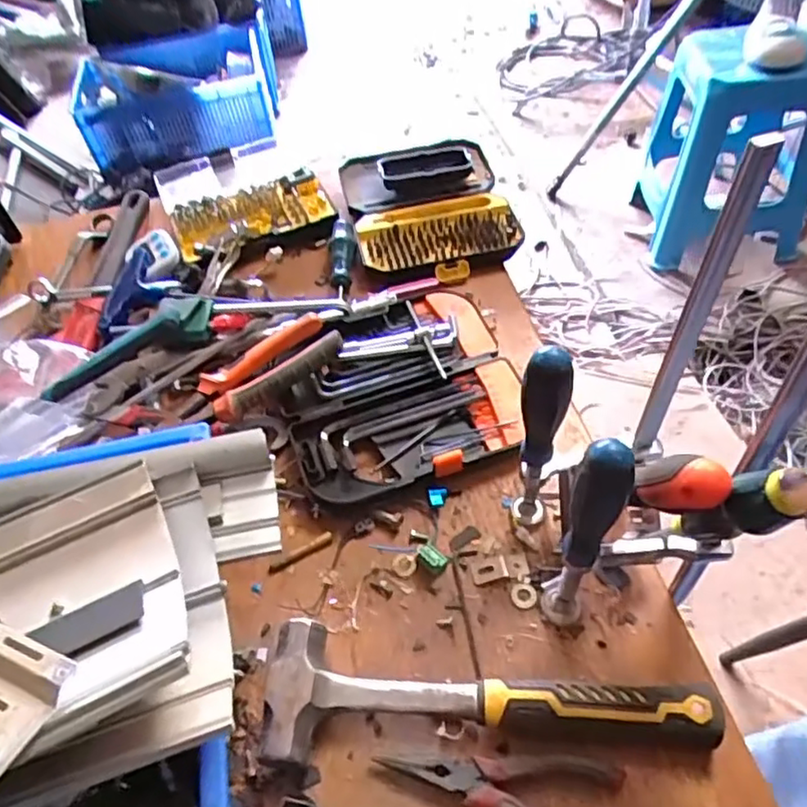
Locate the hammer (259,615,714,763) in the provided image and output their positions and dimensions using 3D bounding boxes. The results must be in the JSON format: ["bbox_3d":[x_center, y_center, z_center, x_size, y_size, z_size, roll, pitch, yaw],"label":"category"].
[{"bbox_3d":[0.055,0.210,0.431,0.296,0.042,0.088,5,53,8],"label":"hammer"}]

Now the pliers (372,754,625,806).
[{"bbox_3d":[0.061,0.243,0.410,0.146,0.018,0.055,7,53,13],"label":"pliers"}]

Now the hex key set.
[{"bbox_3d":[-0.006,-0.011,0.600,0.205,0.032,0.186,-19,52,-8],"label":"hex key set"}]

